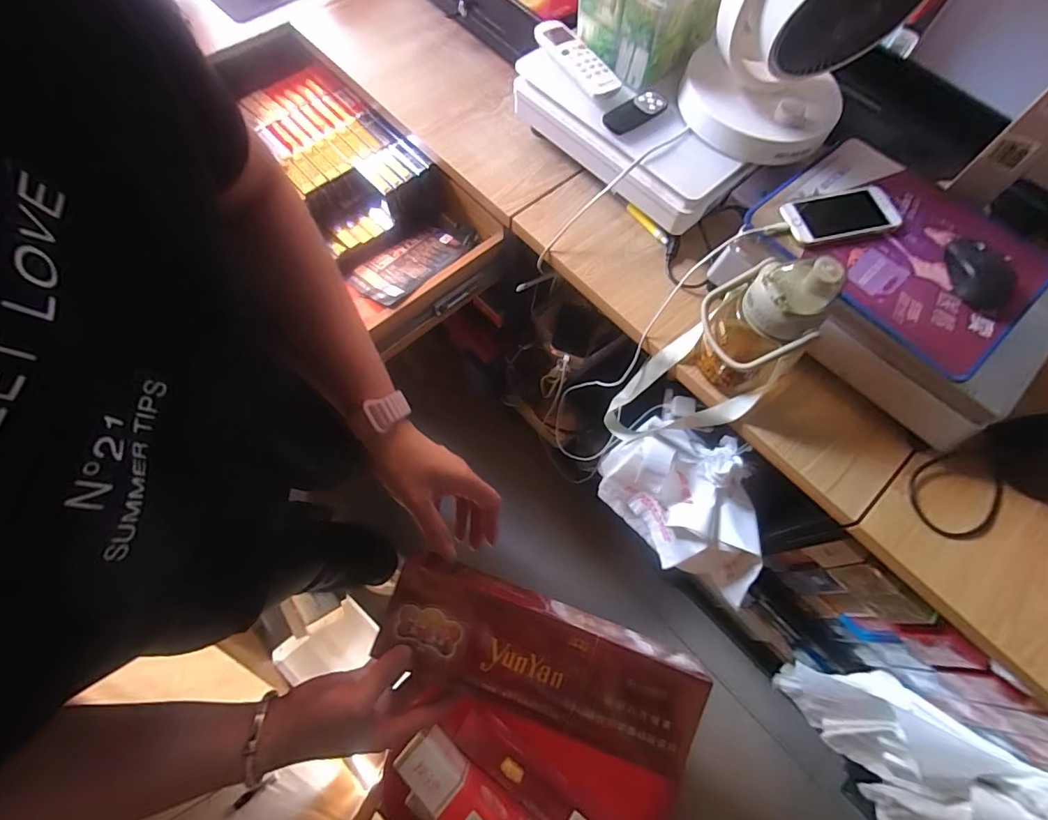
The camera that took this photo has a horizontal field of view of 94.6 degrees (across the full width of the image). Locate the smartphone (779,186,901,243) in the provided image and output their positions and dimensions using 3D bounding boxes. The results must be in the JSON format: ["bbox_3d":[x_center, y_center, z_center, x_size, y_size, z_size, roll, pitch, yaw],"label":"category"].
[{"bbox_3d":[0.384,-0.240,0.593,0.137,0.014,0.075,-12,68,-7],"label":"smartphone"}]

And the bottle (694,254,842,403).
[{"bbox_3d":[0.254,-0.091,0.548,0.108,0.180,0.104,32,70,11],"label":"bottle"}]

